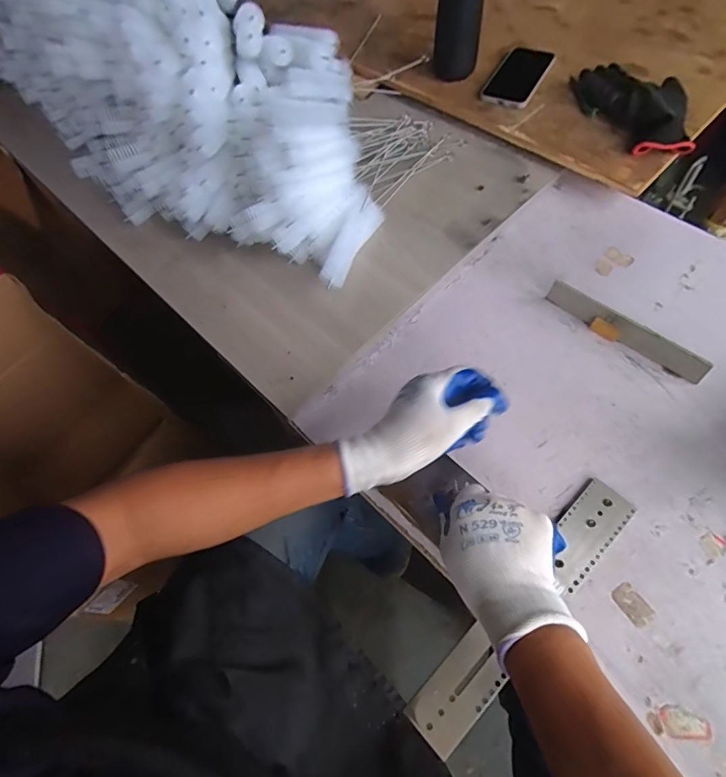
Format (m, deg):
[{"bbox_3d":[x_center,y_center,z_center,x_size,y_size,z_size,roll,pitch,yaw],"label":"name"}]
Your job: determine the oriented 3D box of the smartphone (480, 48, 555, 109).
[{"bbox_3d":[0.260,-0.526,0.768,0.080,0.013,0.161,24,67,16],"label":"smartphone"}]

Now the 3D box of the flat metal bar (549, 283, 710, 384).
[{"bbox_3d":[0.320,-0.072,0.561,0.198,0.031,0.011,36,38,18],"label":"flat metal bar"}]

